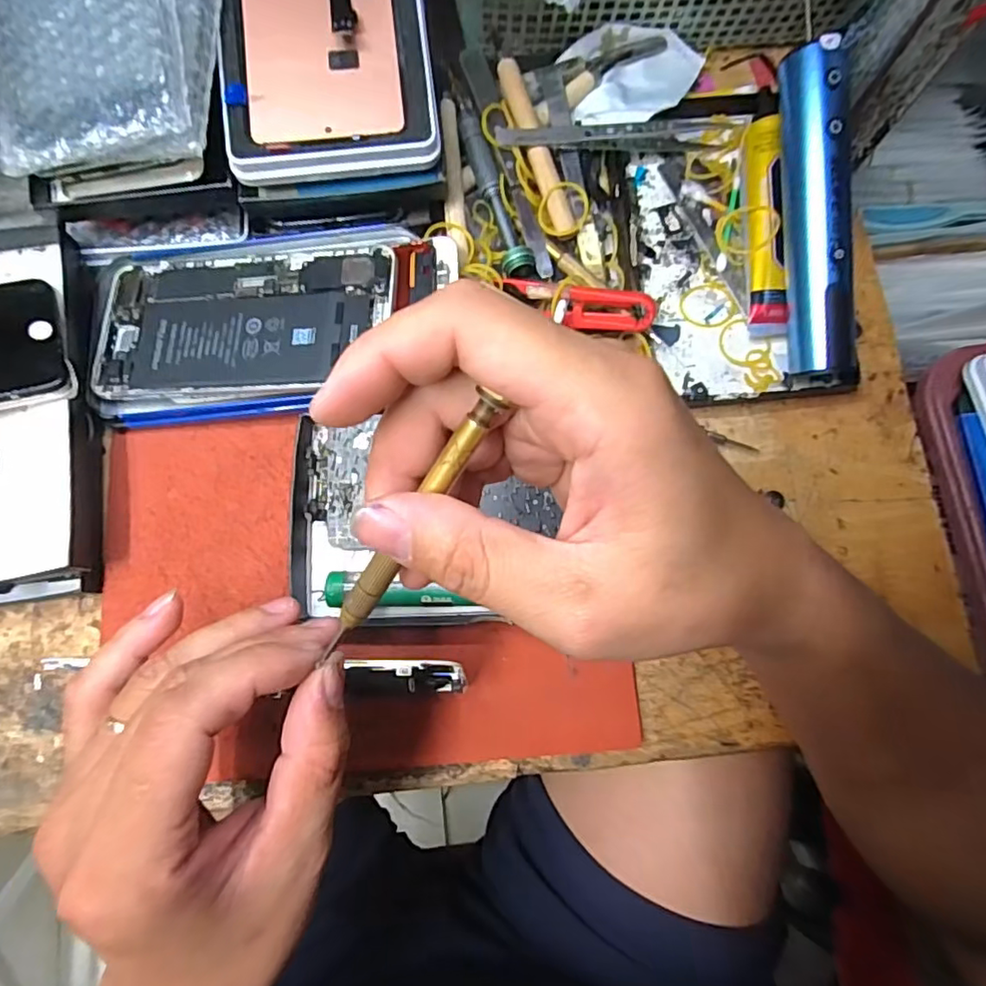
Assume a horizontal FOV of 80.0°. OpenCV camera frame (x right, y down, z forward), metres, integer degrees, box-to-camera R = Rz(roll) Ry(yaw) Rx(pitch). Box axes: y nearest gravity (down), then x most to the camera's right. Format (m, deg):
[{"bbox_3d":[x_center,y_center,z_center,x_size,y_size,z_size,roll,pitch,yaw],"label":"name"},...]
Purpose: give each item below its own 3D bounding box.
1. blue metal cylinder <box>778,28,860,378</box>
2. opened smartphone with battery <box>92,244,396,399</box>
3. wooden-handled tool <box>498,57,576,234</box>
[{"bbox_3d":[0.158,-0.135,0.284,0.023,0.024,0.148,-5,96,-2],"label":"blue metal cylinder"},{"bbox_3d":[-0.126,-0.089,0.297,0.154,0.004,0.077,-3,76,7],"label":"opened smartphone with battery"},{"bbox_3d":[0.023,-0.185,0.315,0.012,0.014,0.097,-17,80,-4],"label":"wooden-handled tool"}]

